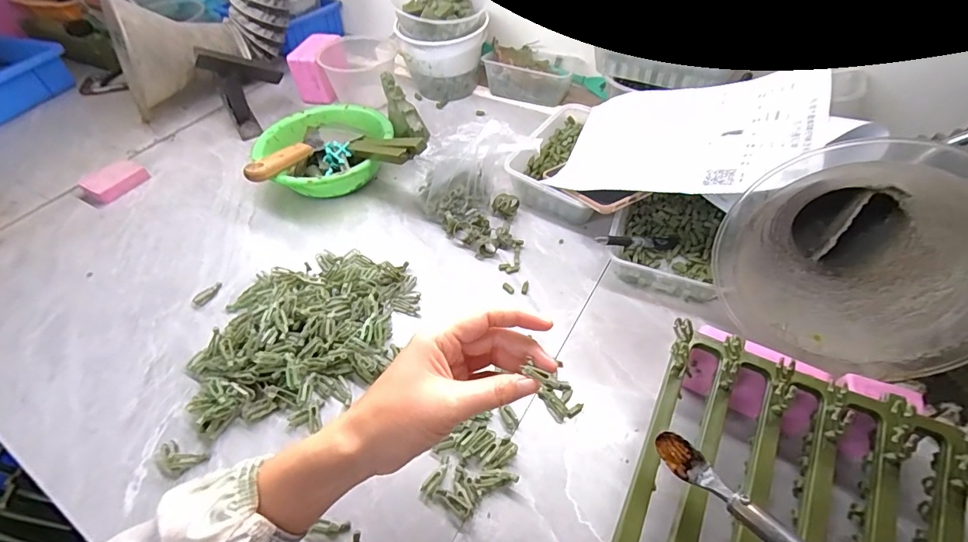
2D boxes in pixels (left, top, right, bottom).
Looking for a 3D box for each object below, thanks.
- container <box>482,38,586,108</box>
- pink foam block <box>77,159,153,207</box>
[{"bbox_3d":[0.085,-0.378,0.836,0.171,0.063,0.117,18,53,17],"label":"container"},{"bbox_3d":[-0.588,-0.145,0.706,0.069,0.016,0.082,26,56,23],"label":"pink foam block"}]

